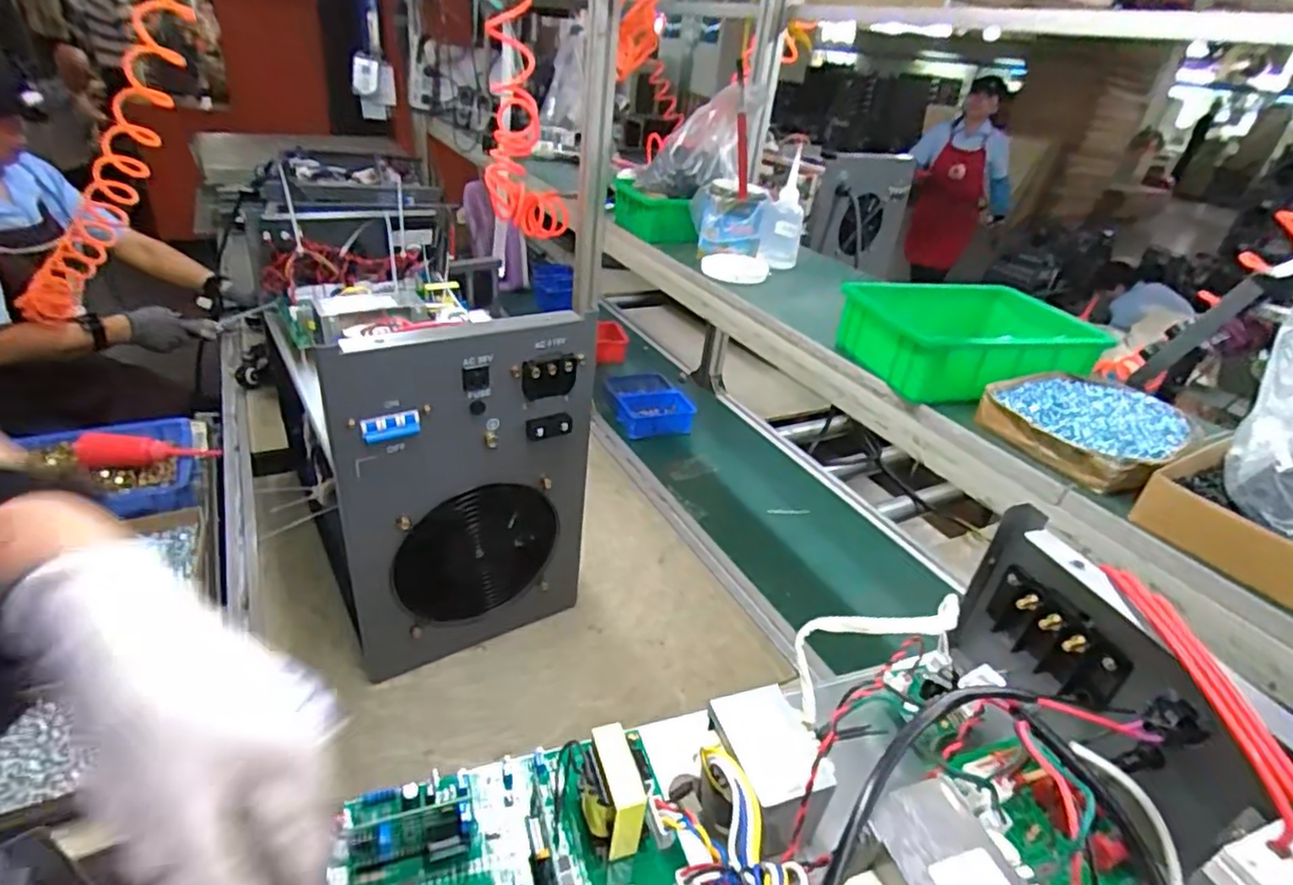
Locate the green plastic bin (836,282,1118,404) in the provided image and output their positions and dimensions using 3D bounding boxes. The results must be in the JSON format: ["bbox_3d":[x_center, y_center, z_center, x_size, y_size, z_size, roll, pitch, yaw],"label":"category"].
[{"bbox_3d":[0.361,-0.112,0.739,0.249,0.075,0.175,-1,33,-13],"label":"green plastic bin"}]

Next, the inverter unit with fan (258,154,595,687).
[{"bbox_3d":[-0.328,-0.034,0.902,0.284,0.440,0.503,-13,36,-32],"label":"inverter unit with fan"}]

